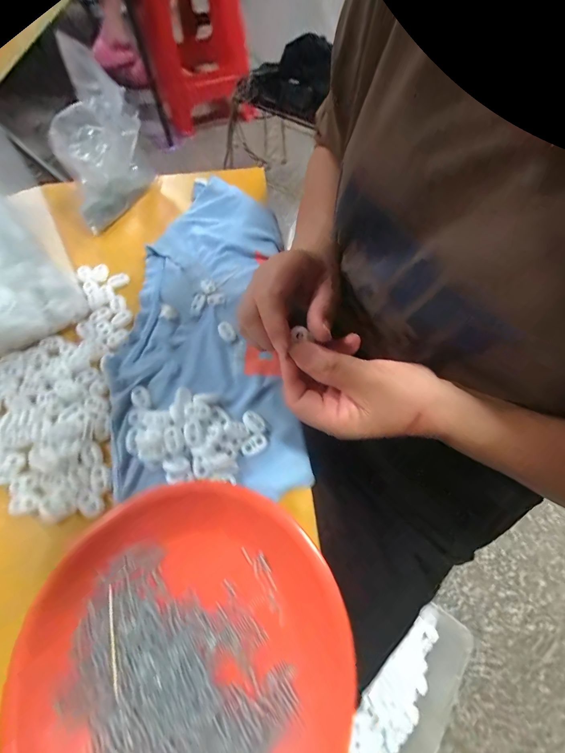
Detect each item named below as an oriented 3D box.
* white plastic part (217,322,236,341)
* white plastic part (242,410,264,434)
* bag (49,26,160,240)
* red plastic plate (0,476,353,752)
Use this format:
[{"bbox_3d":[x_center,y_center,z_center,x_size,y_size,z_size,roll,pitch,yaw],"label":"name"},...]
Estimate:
[{"bbox_3d":[-0.056,-0.045,0.279,0.013,0.010,0.022,-36,71,-14],"label":"white plastic part"},{"bbox_3d":[-0.025,0.039,0.244,0.014,0.004,0.020,-41,73,-16],"label":"white plastic part"},{"bbox_3d":[-0.206,-0.261,0.318,0.060,0.118,0.144,-2,67,-1],"label":"bag"},{"bbox_3d":[-0.055,0.169,0.174,0.180,0.027,0.191,0,67,0],"label":"red plastic plate"}]

